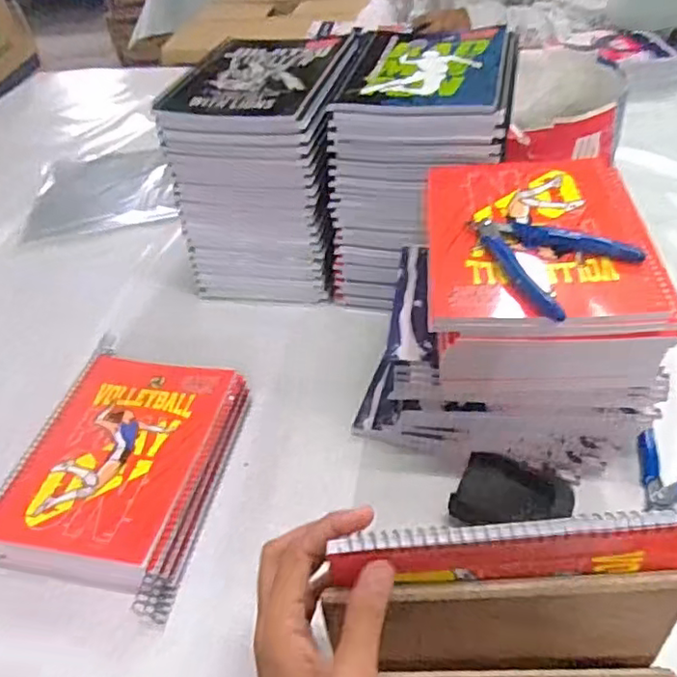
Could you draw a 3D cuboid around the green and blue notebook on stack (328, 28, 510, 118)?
[{"bbox_3d":[0.089,-0.265,0.604,0.156,0.020,0.183,5,45,13],"label":"green and blue notebook on stack"}]

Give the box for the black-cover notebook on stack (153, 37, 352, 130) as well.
[{"bbox_3d":[-0.076,-0.269,0.633,0.159,0.018,0.188,10,46,17],"label":"black-cover notebook on stack"}]

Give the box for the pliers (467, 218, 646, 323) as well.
[{"bbox_3d":[0.143,-0.063,0.439,0.088,0.010,0.113,-30,48,-21],"label":"pliers"}]

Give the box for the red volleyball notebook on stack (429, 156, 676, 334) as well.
[{"bbox_3d":[0.153,-0.080,0.468,0.163,0.015,0.206,0,44,8],"label":"red volleyball notebook on stack"}]

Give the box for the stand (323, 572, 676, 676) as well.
[{"bbox_3d":[0.098,0.197,0.342,0.192,0.115,0.073,-5,44,3],"label":"stand"}]

